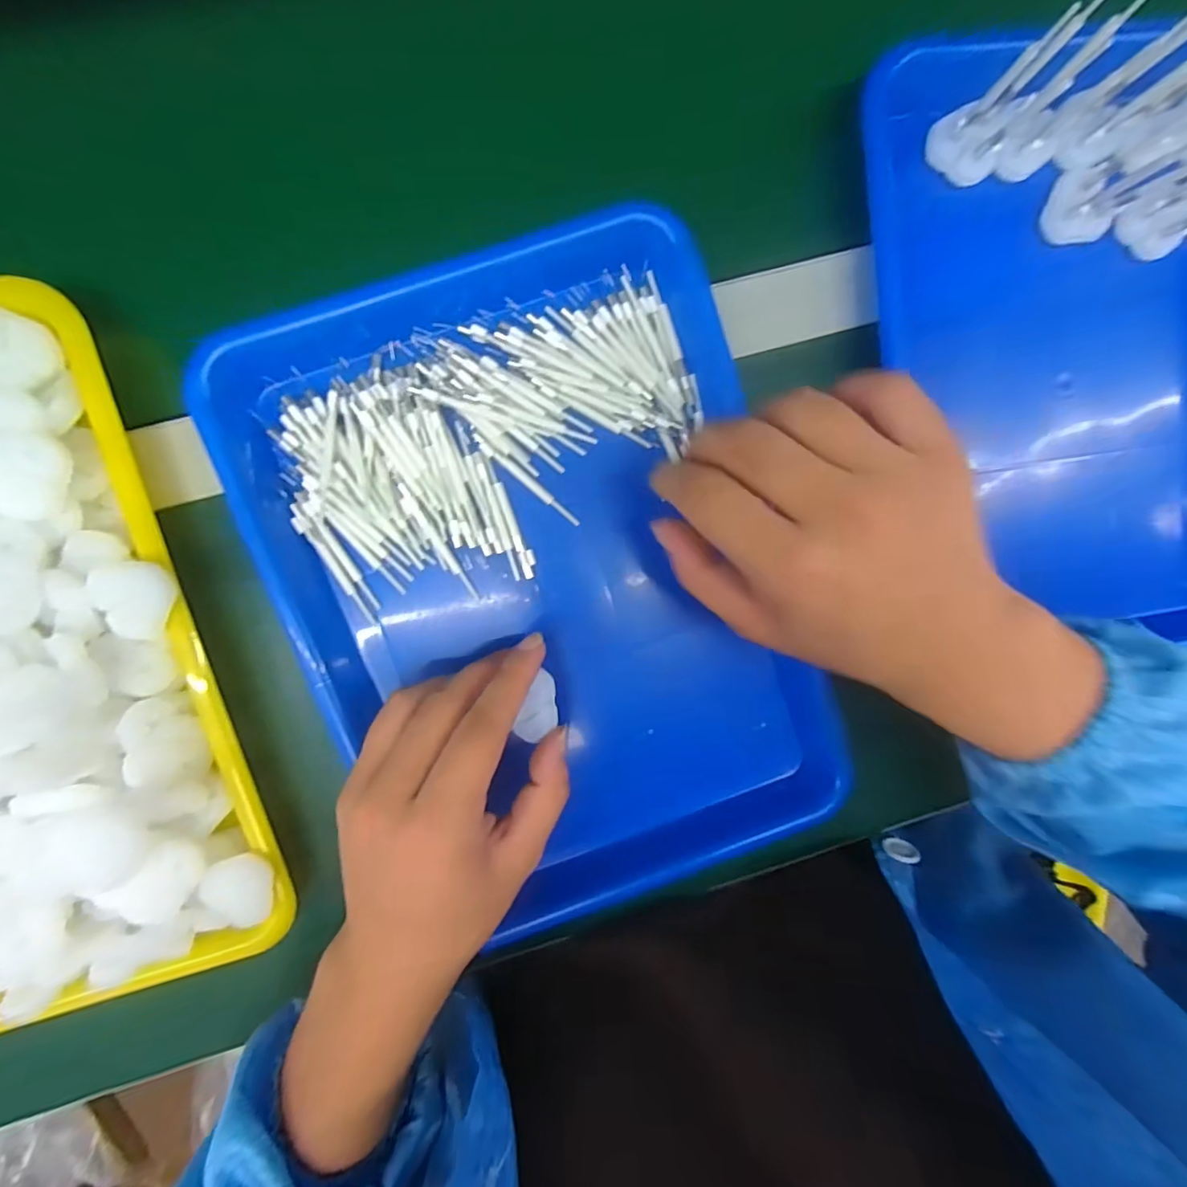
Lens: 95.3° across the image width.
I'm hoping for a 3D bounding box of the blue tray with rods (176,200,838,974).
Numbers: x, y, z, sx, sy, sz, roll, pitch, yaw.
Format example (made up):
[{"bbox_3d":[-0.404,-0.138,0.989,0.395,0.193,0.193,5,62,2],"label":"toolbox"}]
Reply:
[{"bbox_3d":[-0.021,0.005,0.292,0.243,0.038,0.343,-20,99,-3],"label":"blue tray with rods"}]

